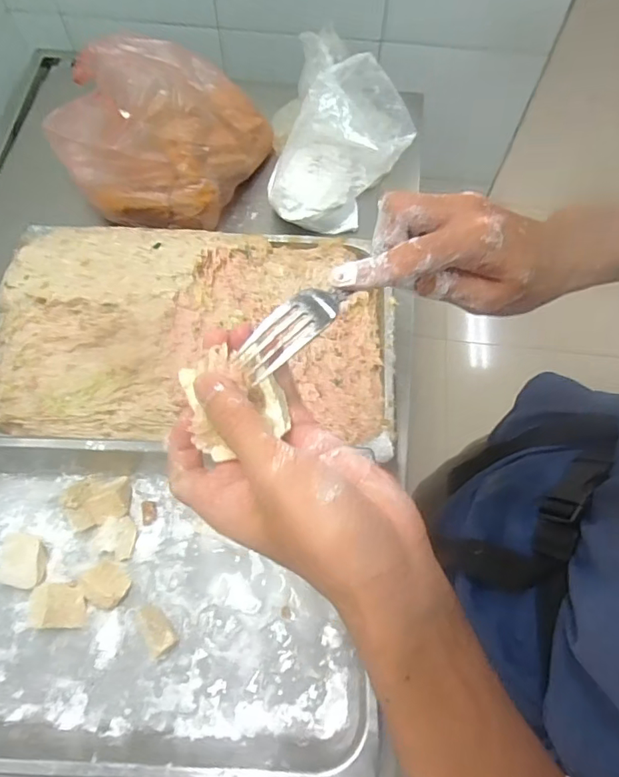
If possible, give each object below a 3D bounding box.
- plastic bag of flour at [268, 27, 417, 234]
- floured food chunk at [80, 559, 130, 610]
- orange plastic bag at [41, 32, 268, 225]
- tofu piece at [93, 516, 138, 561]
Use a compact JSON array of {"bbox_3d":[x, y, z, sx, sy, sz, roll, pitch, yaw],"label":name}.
[{"bbox_3d":[0.041,-0.319,0.712,0.179,0.211,0.116,15,67,6],"label":"plastic bag of flour"},{"bbox_3d":[-0.231,0.221,0.579,0.050,0.029,0.048,9,67,3],"label":"floured food chunk"},{"bbox_3d":[-0.228,-0.383,0.763,0.300,0.149,0.240,11,67,4],"label":"orange plastic bag"},{"bbox_3d":[-0.225,0.171,0.599,0.045,0.010,0.045,17,67,7],"label":"tofu piece"}]

